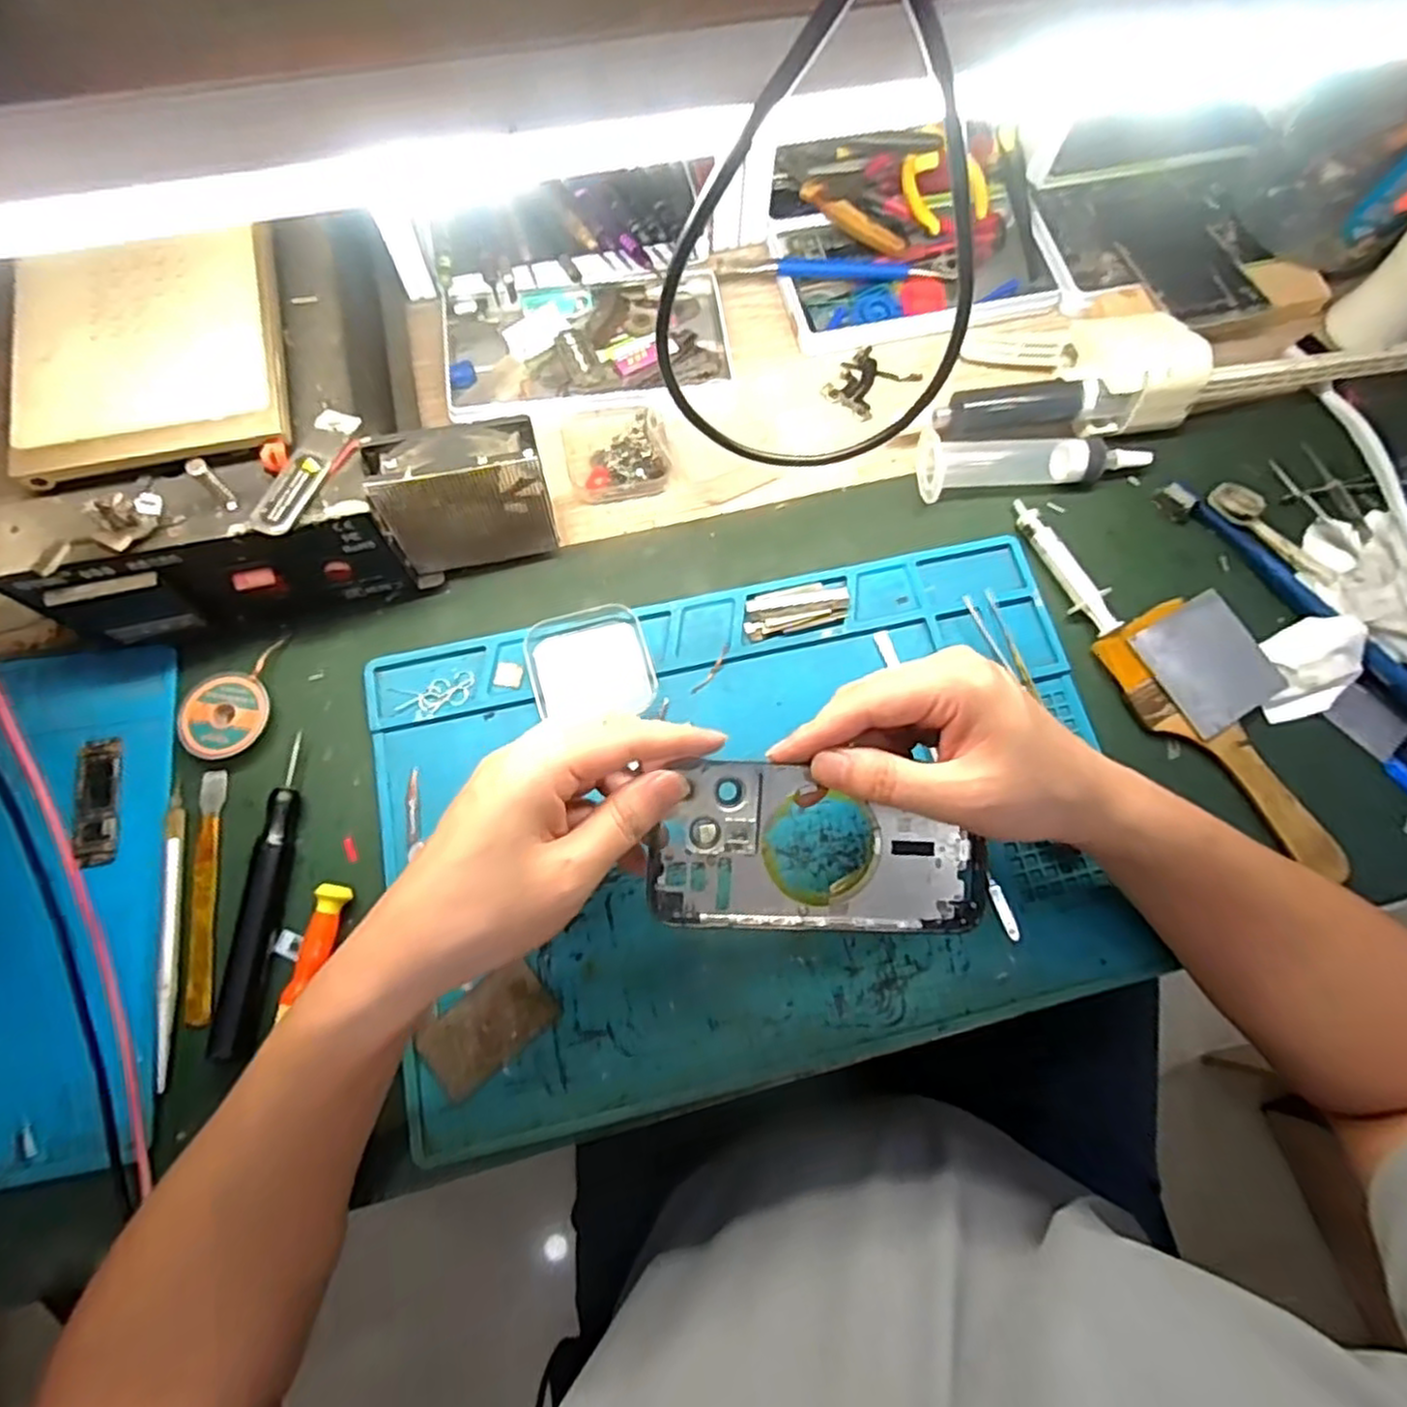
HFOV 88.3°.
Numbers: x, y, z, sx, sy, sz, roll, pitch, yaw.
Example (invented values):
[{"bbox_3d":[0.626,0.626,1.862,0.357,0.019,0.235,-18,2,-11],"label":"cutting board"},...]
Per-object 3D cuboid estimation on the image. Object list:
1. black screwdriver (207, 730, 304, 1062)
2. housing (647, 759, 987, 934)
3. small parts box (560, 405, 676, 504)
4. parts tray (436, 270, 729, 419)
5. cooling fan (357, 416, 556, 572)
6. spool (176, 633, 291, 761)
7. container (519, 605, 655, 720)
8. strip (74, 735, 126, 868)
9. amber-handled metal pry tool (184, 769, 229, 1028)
[{"bbox_3d":[-0.216,0.091,0.355,0.017,0.013,0.149,1,73,-1],"label":"black screwdriver"},{"bbox_3d":[0.052,0.063,0.319,0.145,0.007,0.069,3,88,-5],"label":"housing"},{"bbox_3d":[-0.052,-0.153,0.433,0.059,0.015,0.062,-15,74,-6],"label":"small parts box"},{"bbox_3d":[-0.074,-0.231,0.462,0.175,0.018,0.094,-10,73,-5],"label":"parts tray"},{"bbox_3d":[-0.123,-0.105,0.385,0.082,0.090,0.035,-13,74,-6],"label":"cooling fan"},{"bbox_3d":[-0.247,0.000,0.384,0.058,0.008,0.053,0,73,-2],"label":"spool"},{"bbox_3d":[-0.060,-0.020,0.391,0.063,0.015,0.059,-14,74,-6],"label":"container"},{"bbox_3d":[-0.308,0.050,0.369,0.017,0.007,0.064,-7,73,-4],"label":"strip"},{"bbox_3d":[-0.247,0.093,0.359,0.013,0.004,0.121,-7,73,-4],"label":"amber-handled metal pry tool"}]

